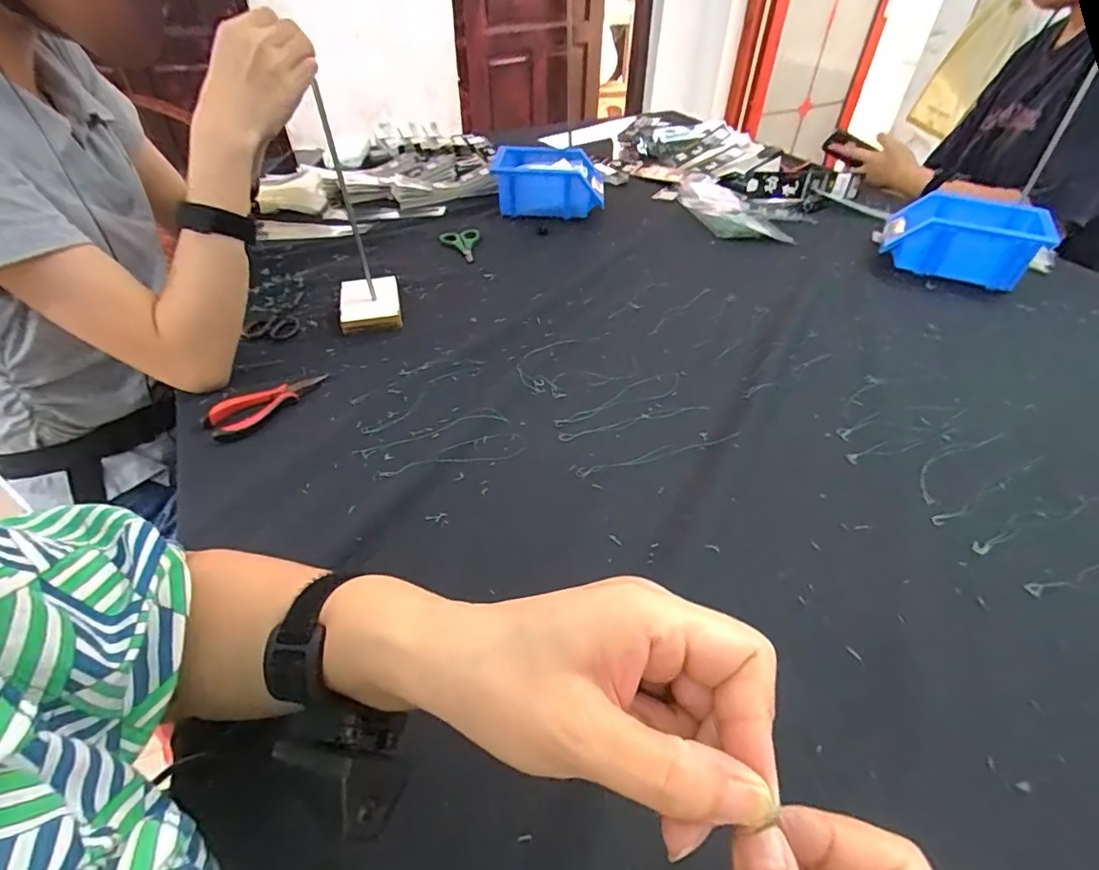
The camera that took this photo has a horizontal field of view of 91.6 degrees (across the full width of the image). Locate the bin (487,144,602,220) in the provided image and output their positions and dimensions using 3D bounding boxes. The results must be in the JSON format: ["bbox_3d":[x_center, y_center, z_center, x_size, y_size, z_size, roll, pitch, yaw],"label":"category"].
[{"bbox_3d":[-0.002,-0.433,0.918,0.181,0.081,0.136,-6,44,-7],"label":"bin"}]

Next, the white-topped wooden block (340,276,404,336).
[{"bbox_3d":[-0.225,-0.165,0.671,0.071,0.018,0.105,-10,45,-11],"label":"white-topped wooden block"}]

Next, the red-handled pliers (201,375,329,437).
[{"bbox_3d":[-0.284,-0.035,0.538,0.041,0.015,0.117,31,52,28],"label":"red-handled pliers"}]

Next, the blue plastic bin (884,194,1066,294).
[{"bbox_3d":[0.590,-0.279,0.767,0.189,0.077,0.120,22,48,21],"label":"blue plastic bin"}]

